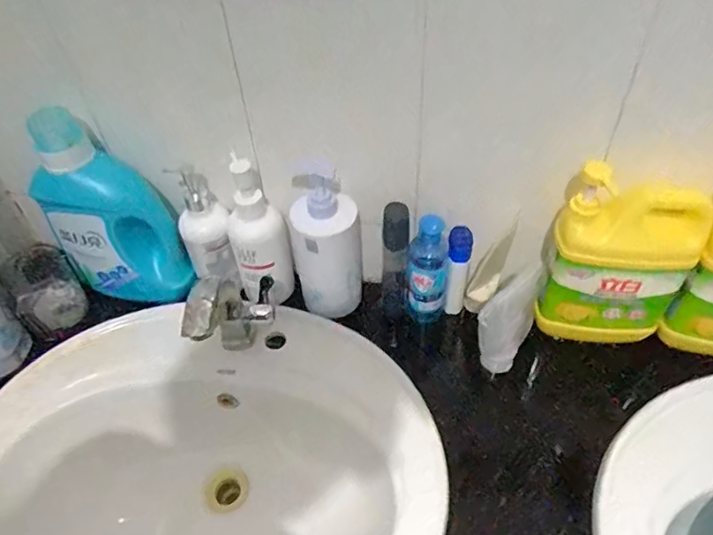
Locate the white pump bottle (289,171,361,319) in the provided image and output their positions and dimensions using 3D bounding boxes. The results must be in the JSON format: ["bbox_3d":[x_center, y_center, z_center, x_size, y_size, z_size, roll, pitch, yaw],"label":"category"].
[{"bbox_3d":[-0.039,-0.024,0.673,0.084,0.181,0.072,-6,47,-2],"label":"white pump bottle"}]

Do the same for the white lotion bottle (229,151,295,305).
[{"bbox_3d":[-0.127,-0.038,0.676,0.072,0.212,0.051,-13,48,-9],"label":"white lotion bottle"}]

